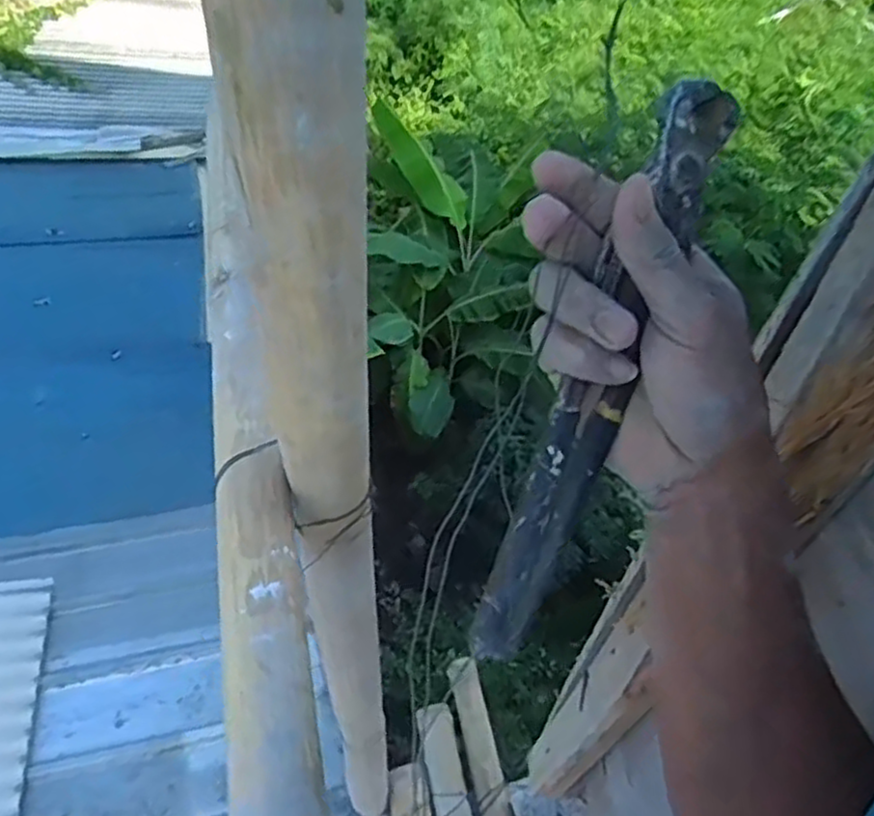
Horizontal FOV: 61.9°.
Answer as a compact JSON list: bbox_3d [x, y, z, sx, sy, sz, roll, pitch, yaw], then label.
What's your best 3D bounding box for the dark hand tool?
[{"bbox_3d":[0.060,-0.009,0.274,0.023,0.018,0.222,22,95,15],"label":"dark hand tool"}]

